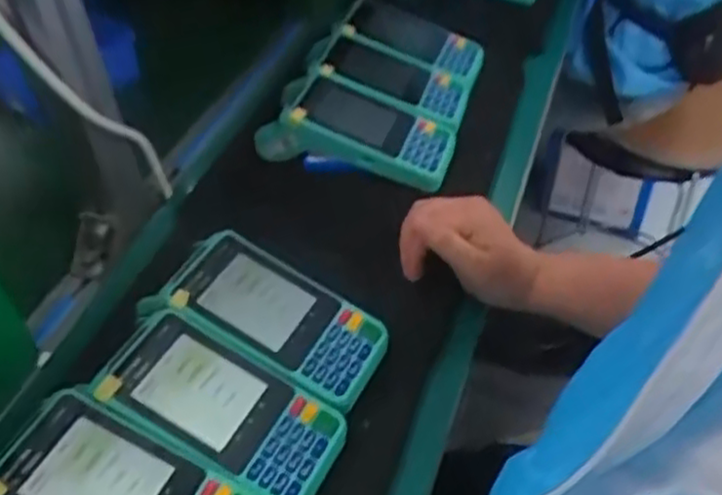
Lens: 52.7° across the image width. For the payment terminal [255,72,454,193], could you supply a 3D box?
[{"bbox_3d":[-0.002,-0.108,0.664,0.168,0.051,0.086,11,46,15],"label":"payment terminal"}]

